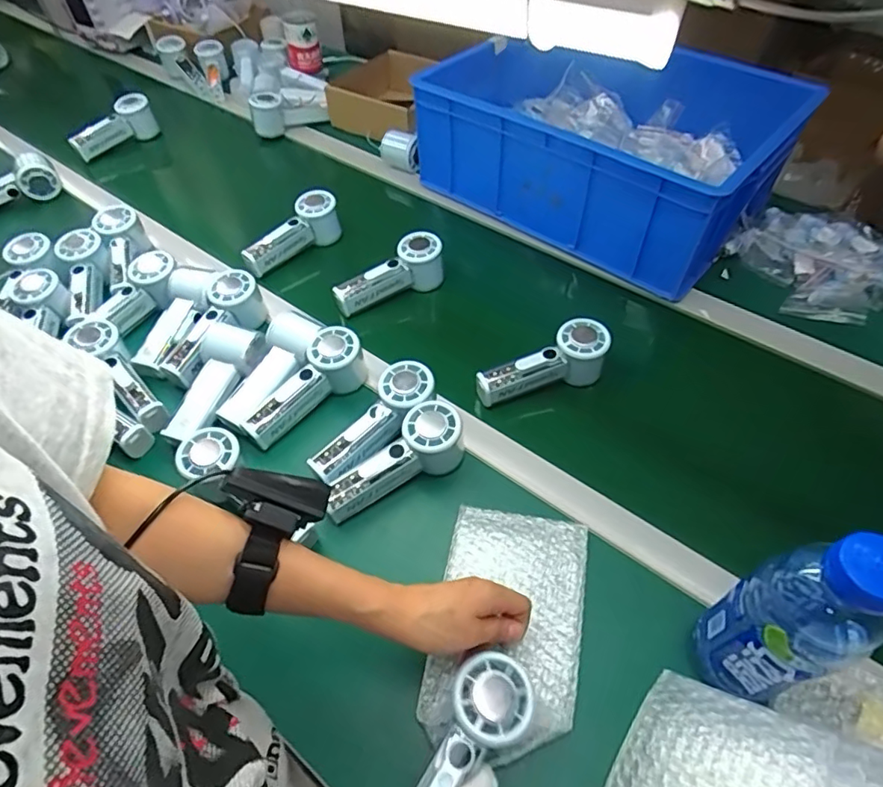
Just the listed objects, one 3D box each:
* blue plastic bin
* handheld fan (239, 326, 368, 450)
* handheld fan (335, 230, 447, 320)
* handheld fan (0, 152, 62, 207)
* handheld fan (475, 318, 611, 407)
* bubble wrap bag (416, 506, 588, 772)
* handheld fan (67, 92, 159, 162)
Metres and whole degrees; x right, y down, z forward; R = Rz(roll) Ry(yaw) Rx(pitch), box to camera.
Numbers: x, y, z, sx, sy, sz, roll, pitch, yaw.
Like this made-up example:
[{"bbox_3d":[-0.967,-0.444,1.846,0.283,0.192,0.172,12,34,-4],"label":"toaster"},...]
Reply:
[{"bbox_3d":[0.223,-0.389,0.838,0.506,0.175,0.351,31,58,24],"label":"blue plastic bin"},{"bbox_3d":[-0.153,-0.008,0.607,0.154,0.069,0.051,-38,59,-26],"label":"handheld fan"},{"bbox_3d":[-0.070,-0.157,0.726,0.147,0.069,0.041,-24,54,-16],"label":"handheld fan"},{"bbox_3d":[-0.682,-0.314,0.867,0.048,0.061,0.155,35,60,27],"label":"handheld fan"},{"bbox_3d":[0.116,-0.027,0.632,0.153,0.061,0.046,-24,53,-1],"label":"handheld fan"},{"bbox_3d":[0.056,0.193,0.466,0.121,0.019,0.197,9,51,9],"label":"bubble wrap bag"},{"bbox_3d":[-0.588,-0.473,0.990,0.158,0.063,0.055,-36,57,-7],"label":"handheld fan"}]

